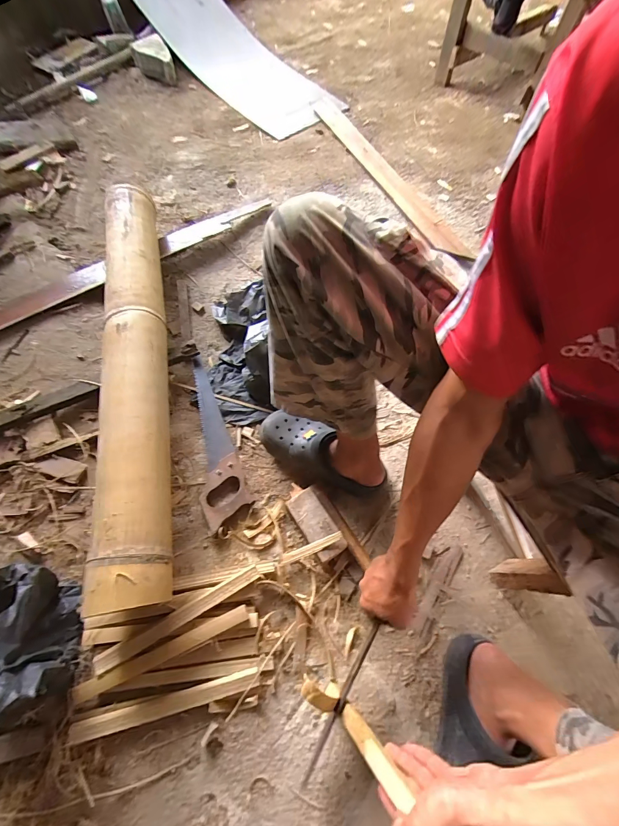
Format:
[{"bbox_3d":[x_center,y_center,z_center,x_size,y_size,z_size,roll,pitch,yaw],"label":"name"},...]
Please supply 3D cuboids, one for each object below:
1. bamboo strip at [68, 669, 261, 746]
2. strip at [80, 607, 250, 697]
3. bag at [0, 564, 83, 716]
[{"bbox_3d":[-0.215,0.438,0.521,0.270,0.006,0.025,-13,55,-7],"label":"bamboo strip"},{"bbox_3d":[-0.226,0.371,0.537,0.272,0.010,0.026,-22,67,-10],"label":"strip"},{"bbox_3d":[-0.415,0.313,0.458,0.127,0.214,0.200,-27,68,-12],"label":"bag"}]

